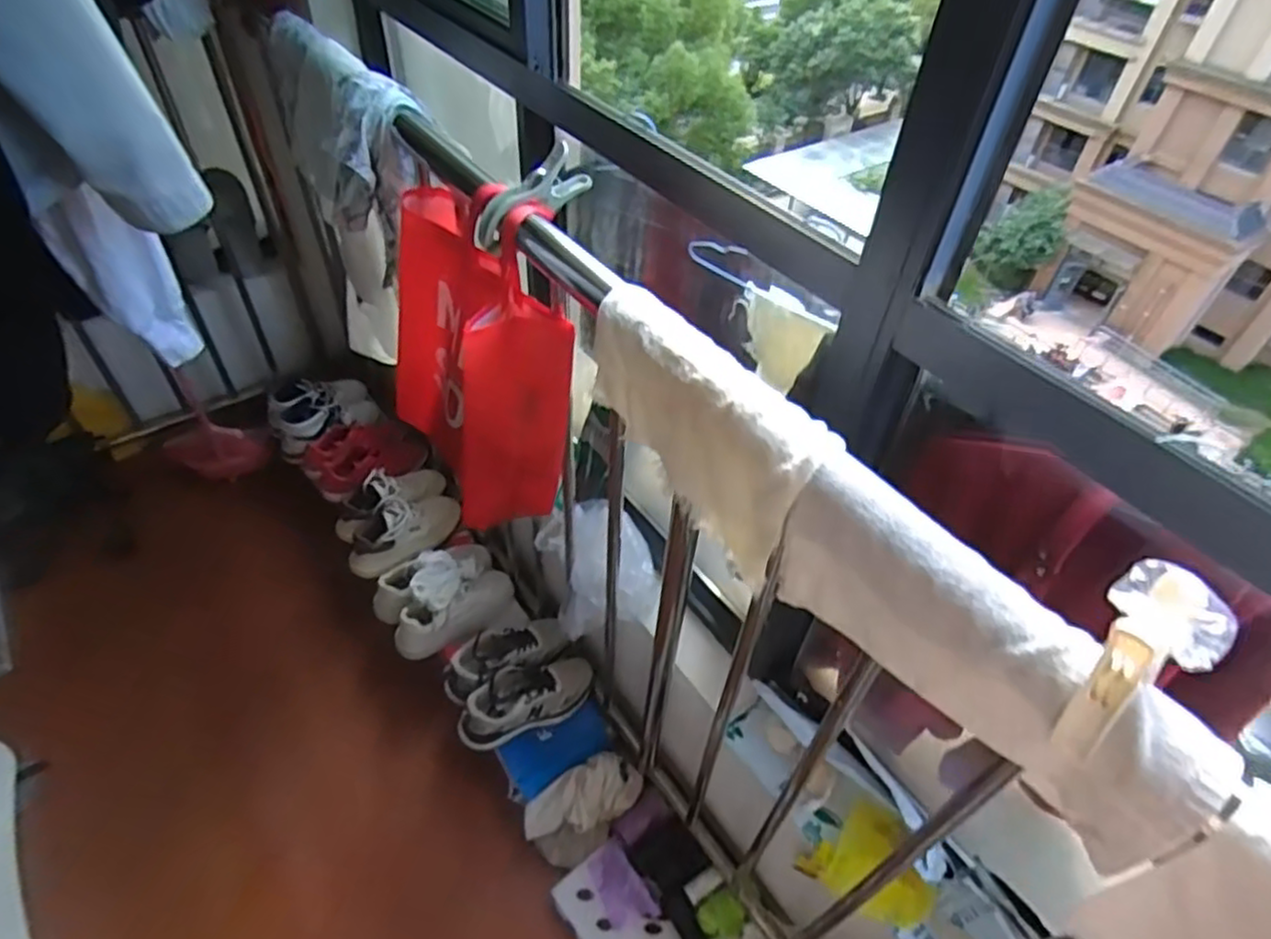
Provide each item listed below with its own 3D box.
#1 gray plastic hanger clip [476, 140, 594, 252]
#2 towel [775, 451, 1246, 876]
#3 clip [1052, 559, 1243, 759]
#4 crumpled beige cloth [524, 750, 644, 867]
[{"bbox_3d":[-0.135,-0.334,0.877,0.158,0.065,0.033,-31,51,5],"label":"gray plastic hanger clip"},{"bbox_3d":[0.249,0.141,0.548,0.057,0.145,0.329,-28,54,-26],"label":"towel"},{"bbox_3d":[0.310,0.131,0.446,0.061,0.148,0.063,30,16,23],"label":"clip"},{"bbox_3d":[-0.095,0.656,1.373,0.236,0.107,0.134,-19,51,-19],"label":"crumpled beige cloth"}]

